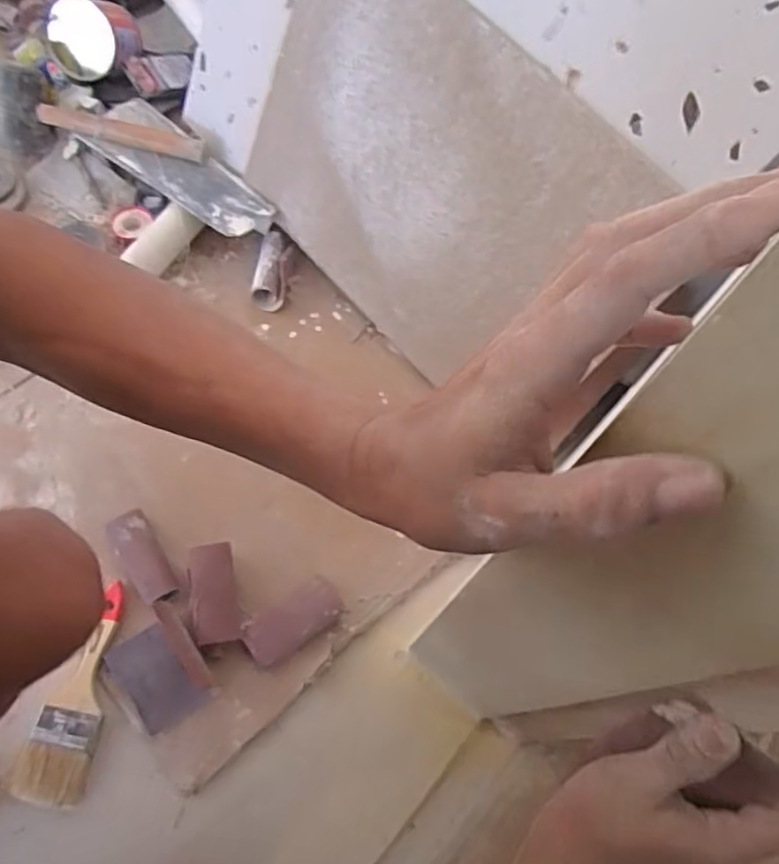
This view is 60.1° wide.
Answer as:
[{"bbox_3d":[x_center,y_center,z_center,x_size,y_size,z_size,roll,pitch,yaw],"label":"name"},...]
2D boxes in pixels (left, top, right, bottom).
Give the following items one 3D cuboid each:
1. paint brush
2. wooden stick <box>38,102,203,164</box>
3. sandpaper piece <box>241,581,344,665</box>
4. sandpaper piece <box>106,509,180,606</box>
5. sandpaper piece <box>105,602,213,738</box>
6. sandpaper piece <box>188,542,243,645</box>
[{"bbox_3d":[-0.308,0.255,0.666,0.063,0.014,0.204,8,66,2],"label":"paint brush"},{"bbox_3d":[-0.359,-0.402,0.900,0.228,0.019,0.031,16,65,2],"label":"wooden stick"},{"bbox_3d":[-0.099,0.197,0.699,0.100,0.018,0.048,-33,71,-15],"label":"sandpaper piece"},{"bbox_3d":[-0.262,0.134,0.714,0.038,0.027,0.102,-29,70,-14],"label":"sandpaper piece"},{"bbox_3d":[-0.227,0.237,0.666,0.081,0.034,0.102,-35,73,-19],"label":"sandpaper piece"},{"bbox_3d":[-0.181,0.166,0.688,0.049,0.012,0.097,-14,68,5],"label":"sandpaper piece"}]

